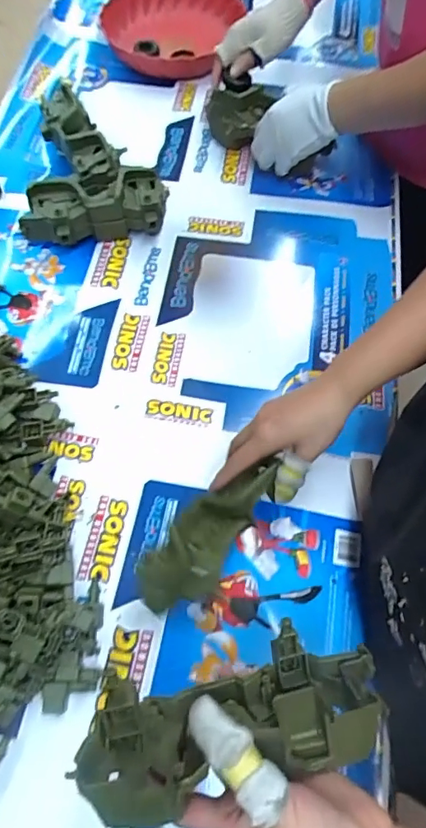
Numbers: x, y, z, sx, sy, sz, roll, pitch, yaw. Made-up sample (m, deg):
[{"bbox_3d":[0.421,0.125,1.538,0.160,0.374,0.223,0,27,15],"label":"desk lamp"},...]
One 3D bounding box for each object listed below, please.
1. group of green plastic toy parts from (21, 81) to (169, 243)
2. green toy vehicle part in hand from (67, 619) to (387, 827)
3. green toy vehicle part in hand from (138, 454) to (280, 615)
[{"bbox_3d":[-0.171,-0.343,0.662,0.181,0.077,0.240,-10,67,-6],"label":"group of green plastic toy parts"},{"bbox_3d":[0.013,0.183,0.292,0.182,0.066,0.069,-9,66,-11],"label":"green toy vehicle part in hand"},{"bbox_3d":[-0.002,0.106,0.426,0.062,0.030,0.157,39,86,14],"label":"green toy vehicle part in hand"}]

